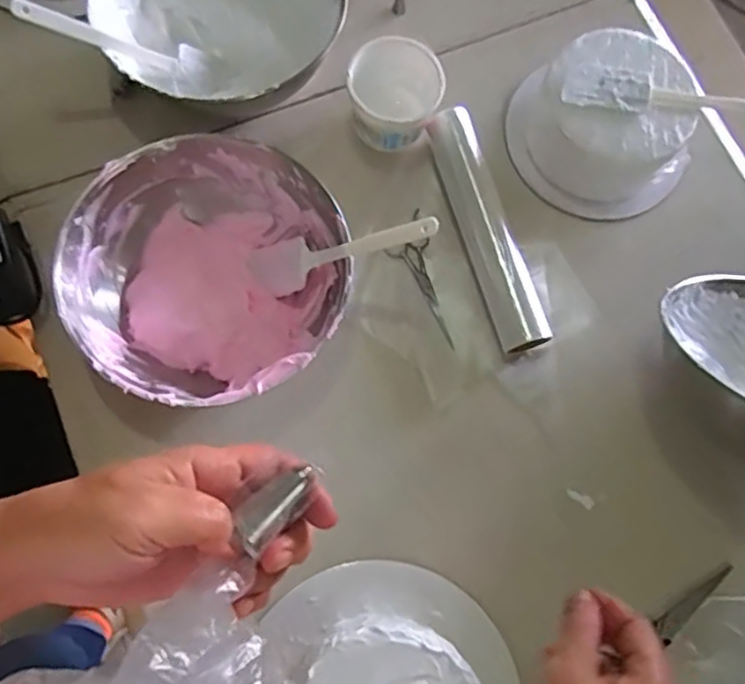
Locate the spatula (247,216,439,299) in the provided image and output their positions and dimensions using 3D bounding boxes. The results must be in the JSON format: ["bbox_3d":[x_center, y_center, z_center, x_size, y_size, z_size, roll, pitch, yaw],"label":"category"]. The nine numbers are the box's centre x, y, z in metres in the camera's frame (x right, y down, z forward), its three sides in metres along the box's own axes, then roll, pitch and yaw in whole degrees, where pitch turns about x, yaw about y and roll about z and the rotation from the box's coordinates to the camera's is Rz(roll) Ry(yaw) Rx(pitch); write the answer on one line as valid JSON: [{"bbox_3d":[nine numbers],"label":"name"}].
[{"bbox_3d":[-0.033,-0.078,0.564,0.205,0.020,0.048,-10,68,41],"label":"spatula"}]

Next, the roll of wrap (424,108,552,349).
[{"bbox_3d":[0.112,-0.110,0.659,0.051,0.048,0.248,-15,75,-7],"label":"roll of wrap"}]

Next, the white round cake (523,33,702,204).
[{"bbox_3d":[0.235,-0.224,0.660,0.149,0.078,0.140,1,74,-2],"label":"white round cake"}]

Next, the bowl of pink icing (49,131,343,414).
[{"bbox_3d":[-0.144,-0.057,0.593,0.219,0.099,0.232,1,74,-2],"label":"bowl of pink icing"}]

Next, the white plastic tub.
[{"bbox_3d":[0.021,-0.239,0.662,0.088,0.081,0.088,1,74,-2],"label":"white plastic tub"}]

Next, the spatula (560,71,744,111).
[{"bbox_3d":[0.292,-0.234,0.629,0.225,0.014,0.038,2,74,-2],"label":"spatula"}]

